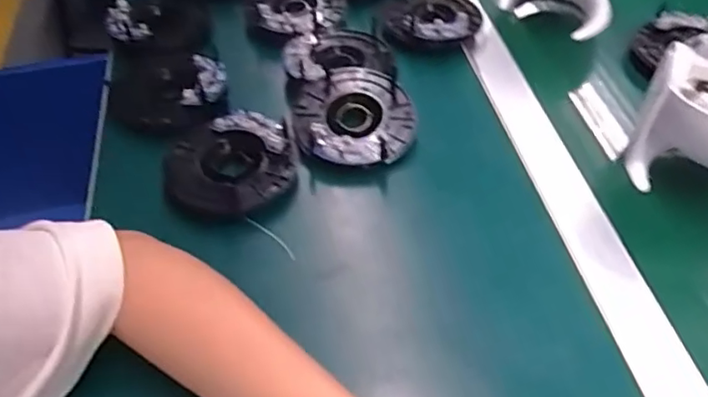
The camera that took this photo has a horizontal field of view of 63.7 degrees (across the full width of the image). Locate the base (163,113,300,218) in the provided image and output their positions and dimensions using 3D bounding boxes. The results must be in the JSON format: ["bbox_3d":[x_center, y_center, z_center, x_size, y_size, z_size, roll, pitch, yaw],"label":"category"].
[{"bbox_3d":[-0.099,-0.026,0.457,0.102,0.030,0.087,-15,53,-12],"label":"base"}]

